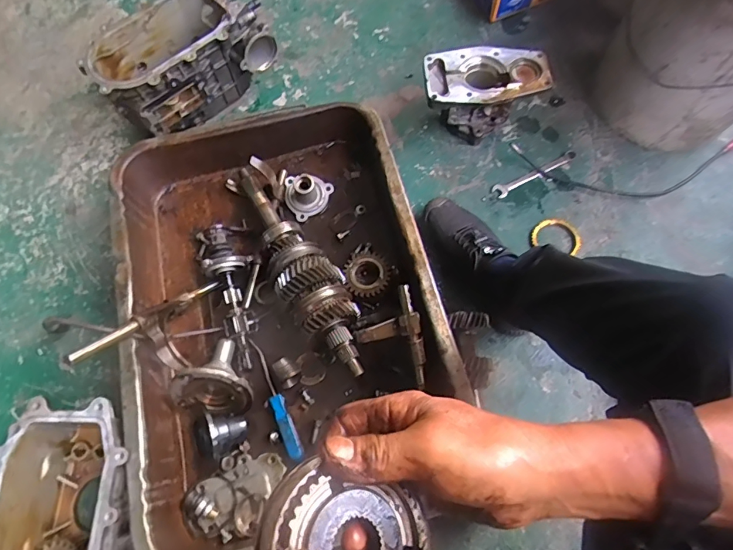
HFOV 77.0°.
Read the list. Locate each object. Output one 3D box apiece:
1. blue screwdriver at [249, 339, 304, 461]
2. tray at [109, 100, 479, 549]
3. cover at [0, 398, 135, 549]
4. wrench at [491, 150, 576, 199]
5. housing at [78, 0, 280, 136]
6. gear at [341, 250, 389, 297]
[{"bbox_3d":[-0.134,0.184,0.684,0.019,0.026,0.180,-23,71,-7],"label":"blue screwdriver"},{"bbox_3d":[-0.132,0.041,0.711,0.450,0.124,0.618,-16,70,-4],"label":"tray"},{"bbox_3d":[-0.378,0.309,0.593,0.161,0.117,0.270,2,70,2],"label":"cover"},{"bbox_3d":[0.306,-0.184,0.833,0.169,0.013,0.027,-24,71,-7],"label":"wrench"},{"bbox_3d":[-0.326,-0.378,0.835,0.290,0.148,0.192,-37,72,-12],"label":"housing"},{"bbox_3d":[-0.001,-0.007,0.741,0.070,0.027,0.083,-6,70,-1],"label":"gear"}]

